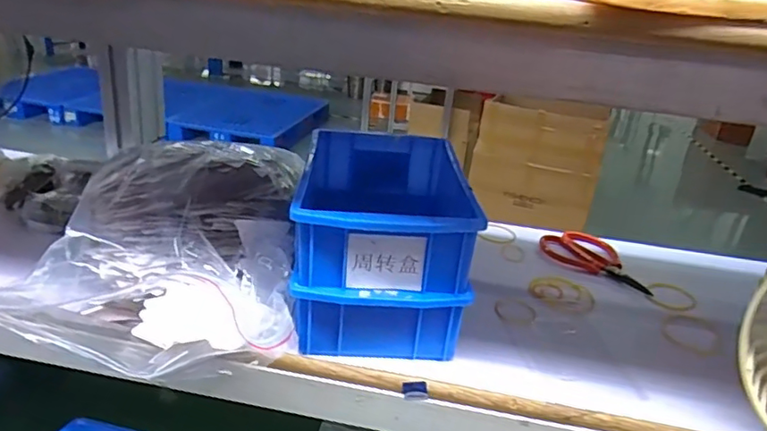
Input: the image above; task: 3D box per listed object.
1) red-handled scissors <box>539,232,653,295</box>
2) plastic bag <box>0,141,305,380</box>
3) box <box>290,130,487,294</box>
[{"bbox_3d":[0.232,0.047,0.599,0.063,0.016,0.123,-14,31,-37],"label":"red-handled scissors"},{"bbox_3d":[-0.172,0.027,0.443,0.199,0.112,0.195,1,24,-10],"label":"plastic bag"},{"bbox_3d":[-0.002,-0.010,0.469,0.132,0.064,0.202,4,24,-4],"label":"box"}]

